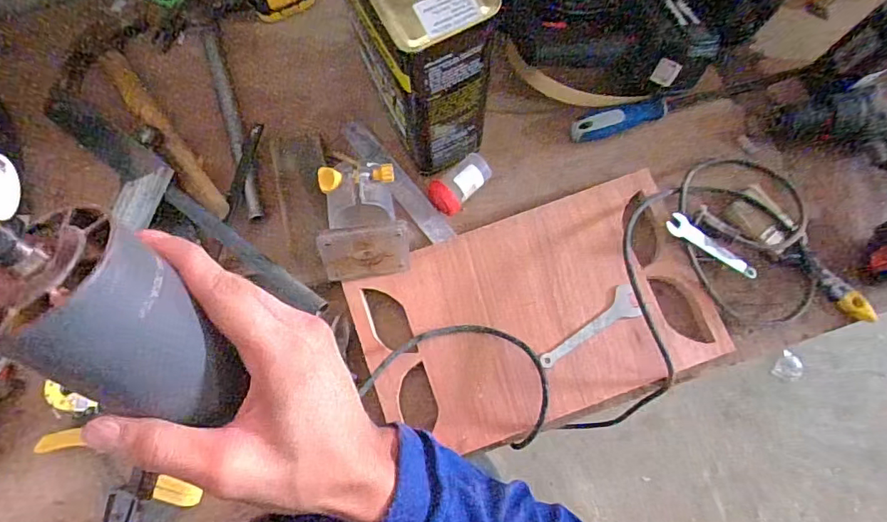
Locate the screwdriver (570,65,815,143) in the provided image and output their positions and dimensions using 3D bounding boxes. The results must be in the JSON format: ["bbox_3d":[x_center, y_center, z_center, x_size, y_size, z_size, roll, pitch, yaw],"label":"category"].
[{"bbox_3d":[0.298,-0.193,0.604,0.293,0.032,0.026,-15,79,-2],"label":"screwdriver"}]

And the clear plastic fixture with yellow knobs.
[{"bbox_3d":[-0.086,-0.044,0.541,0.090,0.072,0.116,-7,78,0],"label":"clear plastic fixture with yellow knobs"}]

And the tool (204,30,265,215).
[{"bbox_3d":[-0.260,-0.169,0.618,0.022,0.015,0.257,-20,79,-3],"label":"tool"}]

